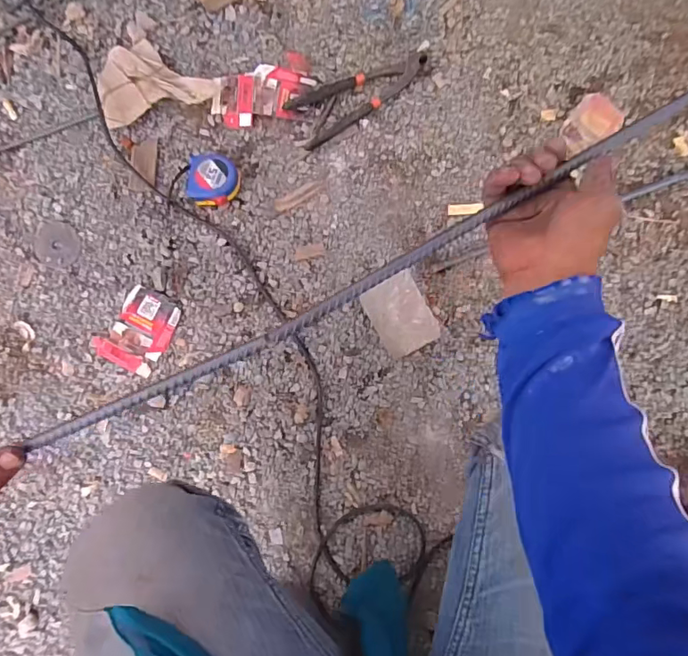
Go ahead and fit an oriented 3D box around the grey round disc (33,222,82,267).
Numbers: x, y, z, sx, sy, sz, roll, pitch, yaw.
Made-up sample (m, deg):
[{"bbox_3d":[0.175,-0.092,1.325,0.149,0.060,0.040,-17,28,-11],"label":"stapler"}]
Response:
[{"bbox_3d":[-0.414,-0.120,0.729,0.069,0.004,0.061,13,85,3],"label":"grey round disc"}]

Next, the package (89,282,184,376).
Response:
[{"bbox_3d":[-0.289,0.004,0.715,0.087,0.009,0.116,33,87,4],"label":"package"}]

